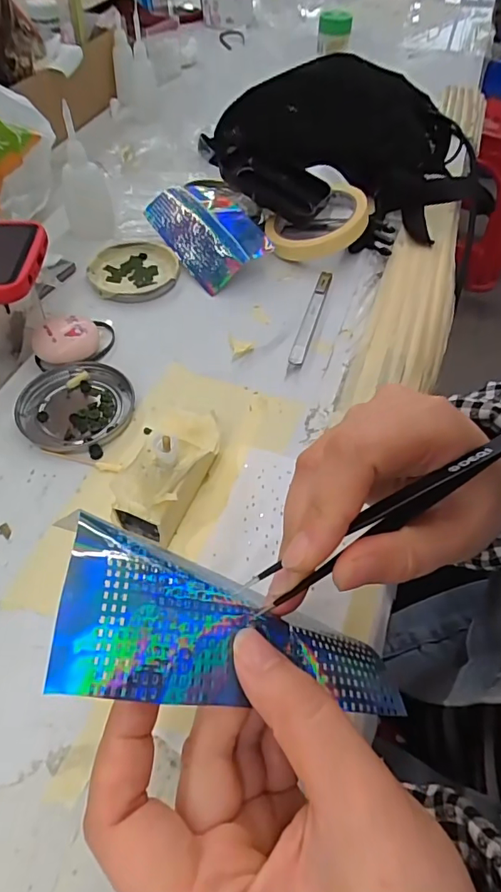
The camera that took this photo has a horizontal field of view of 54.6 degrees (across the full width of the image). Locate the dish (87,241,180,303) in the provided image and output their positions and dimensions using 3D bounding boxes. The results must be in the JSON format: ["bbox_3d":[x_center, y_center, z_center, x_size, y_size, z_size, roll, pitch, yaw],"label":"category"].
[{"bbox_3d":[-0.108,-0.161,0.446,0.078,0.009,0.078,1,53,-1],"label":"dish"}]

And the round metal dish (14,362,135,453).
[{"bbox_3d":[-0.125,-0.029,0.346,0.077,0.007,0.075,-5,54,-6],"label":"round metal dish"}]

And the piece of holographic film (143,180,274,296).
[{"bbox_3d":[-0.038,-0.204,0.464,0.082,0.035,0.133,-24,58,-18],"label":"piece of holographic film"}]

